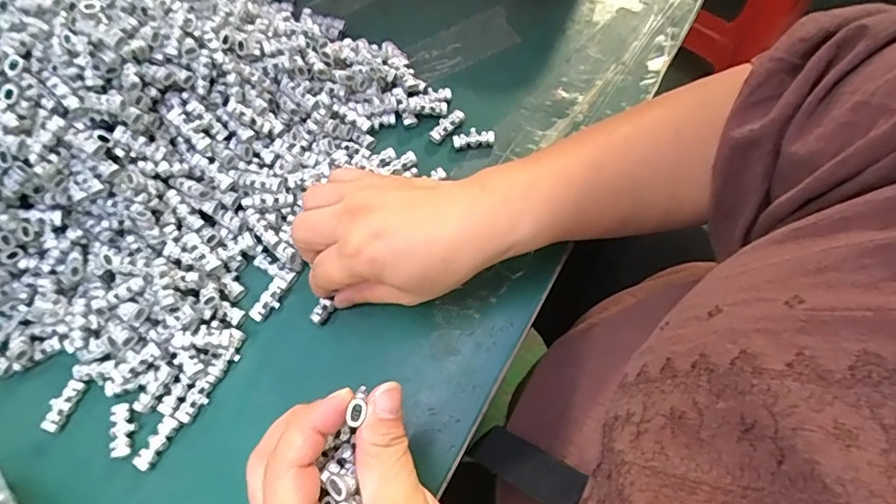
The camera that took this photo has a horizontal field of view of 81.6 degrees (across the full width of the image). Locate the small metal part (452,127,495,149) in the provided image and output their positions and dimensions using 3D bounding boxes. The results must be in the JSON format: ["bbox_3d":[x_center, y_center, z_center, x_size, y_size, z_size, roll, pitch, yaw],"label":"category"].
[{"bbox_3d":[0.019,-0.084,0.379,0.030,0.007,0.014,-2,66,1],"label":"small metal part"}]

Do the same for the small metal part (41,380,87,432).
[{"bbox_3d":[-0.230,0.091,0.310,0.012,0.008,0.029,19,68,10],"label":"small metal part"}]

